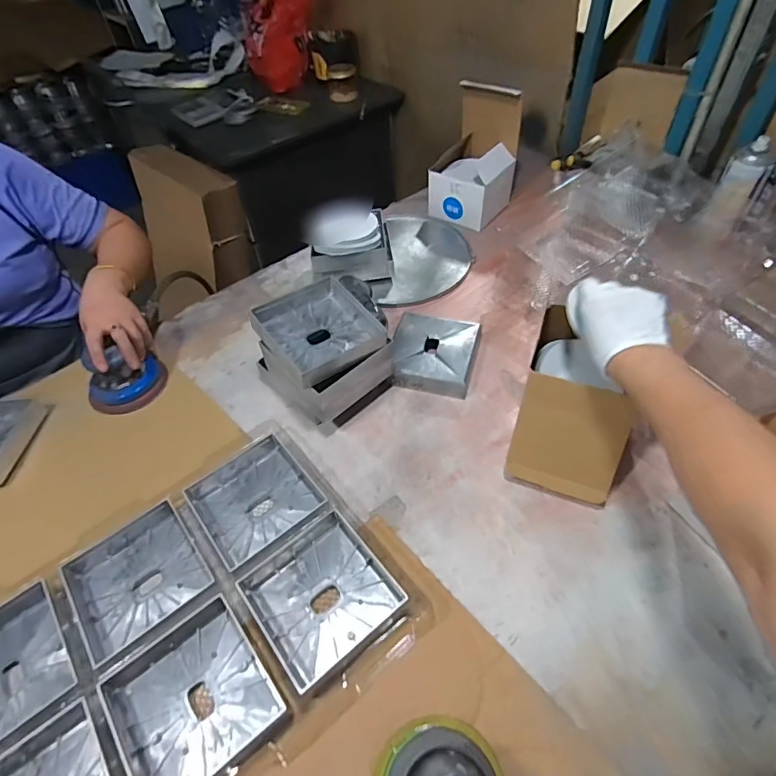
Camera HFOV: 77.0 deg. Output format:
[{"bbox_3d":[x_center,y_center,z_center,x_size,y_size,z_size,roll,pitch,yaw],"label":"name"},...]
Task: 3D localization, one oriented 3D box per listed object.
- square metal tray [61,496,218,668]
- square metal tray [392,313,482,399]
[{"bbox_3d":[-0.284,0.207,0.549,0.132,0.029,0.129,-33,54,-21],"label":"square metal tray"},{"bbox_3d":[0.072,-0.056,0.757,0.127,0.034,0.140,11,51,14],"label":"square metal tray"}]

